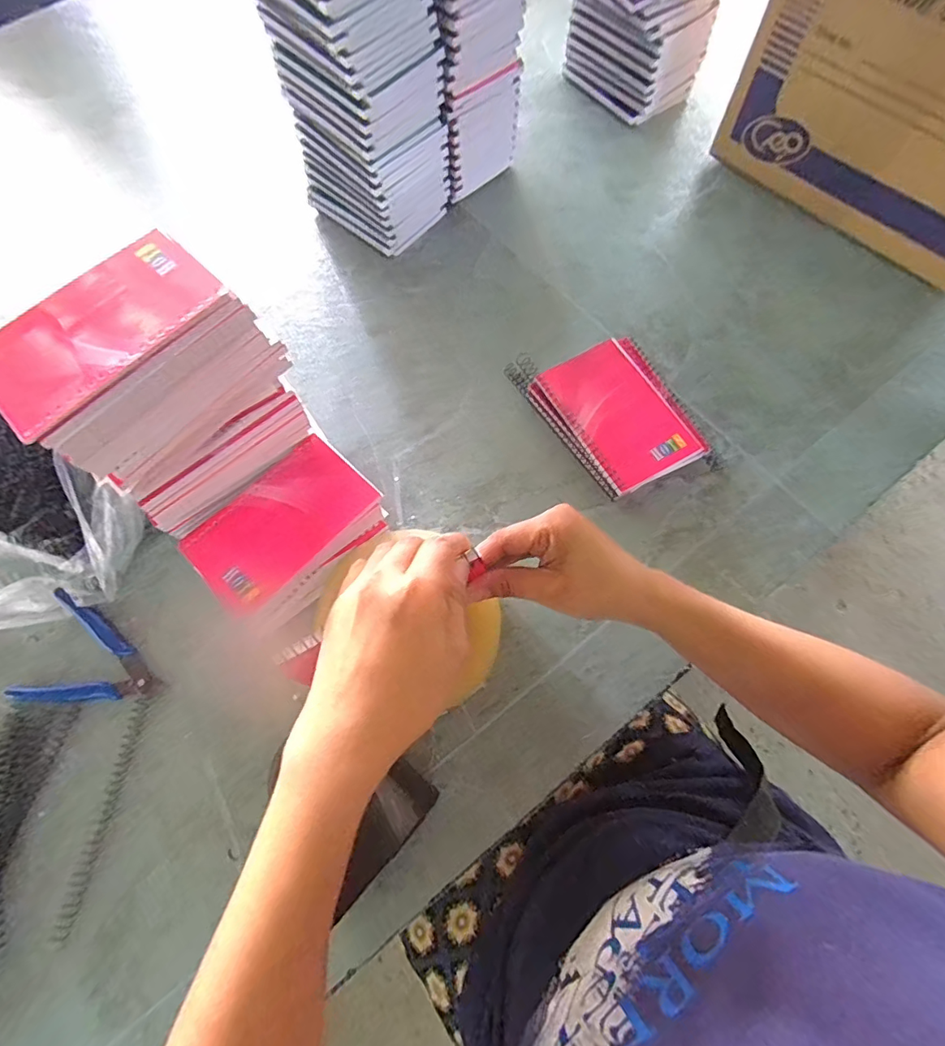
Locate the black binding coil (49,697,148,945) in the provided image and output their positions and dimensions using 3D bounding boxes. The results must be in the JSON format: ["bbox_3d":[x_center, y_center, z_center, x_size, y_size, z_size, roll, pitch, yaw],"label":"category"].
[{"bbox_3d":[-0.268,0.210,0.369,0.014,0.007,0.154,7,71,5],"label":"black binding coil"}]

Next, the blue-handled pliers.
[{"bbox_3d":[-0.298,0.109,0.399,0.116,0.008,0.084,14,71,7],"label":"blue-handled pliers"}]

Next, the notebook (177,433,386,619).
[{"bbox_3d":[-0.137,0.001,0.371,0.088,0.013,0.129,42,77,15],"label":"notebook"}]

